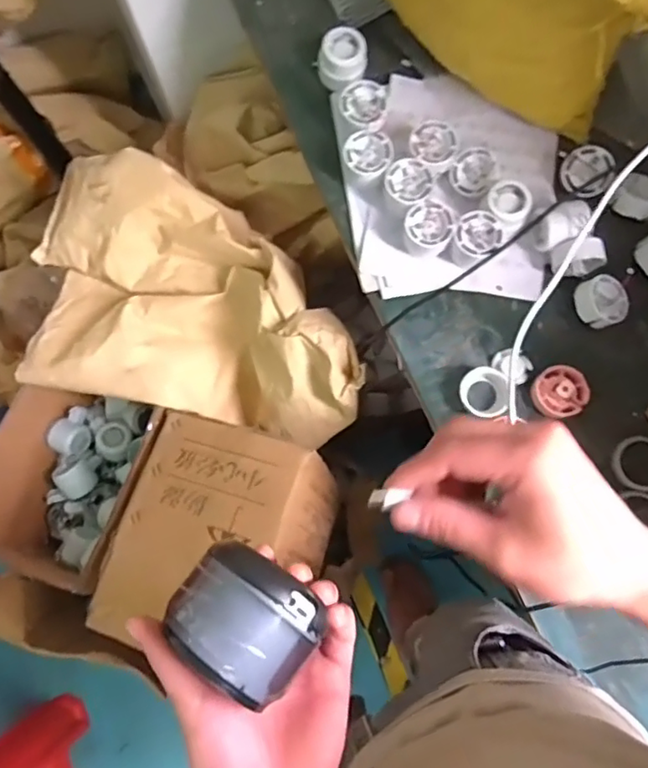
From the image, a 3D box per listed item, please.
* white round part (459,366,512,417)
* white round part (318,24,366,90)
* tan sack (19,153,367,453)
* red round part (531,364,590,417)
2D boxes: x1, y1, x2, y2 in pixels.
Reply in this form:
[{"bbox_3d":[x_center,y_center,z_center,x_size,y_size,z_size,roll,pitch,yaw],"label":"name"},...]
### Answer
[{"bbox_3d":[0.181,0.008,0.643,0.053,0.020,0.056,0,77,1],"label":"white round part"},{"bbox_3d":[0.022,-0.386,0.691,0.054,0.044,0.055,0,77,1],"label":"white round part"},{"bbox_3d":[-0.190,-0.126,0.872,0.528,0.210,0.342,13,78,3],"label":"tan sack"},{"bbox_3d":[0.259,0.008,0.634,0.056,0.021,0.056,0,77,1],"label":"red round part"}]

